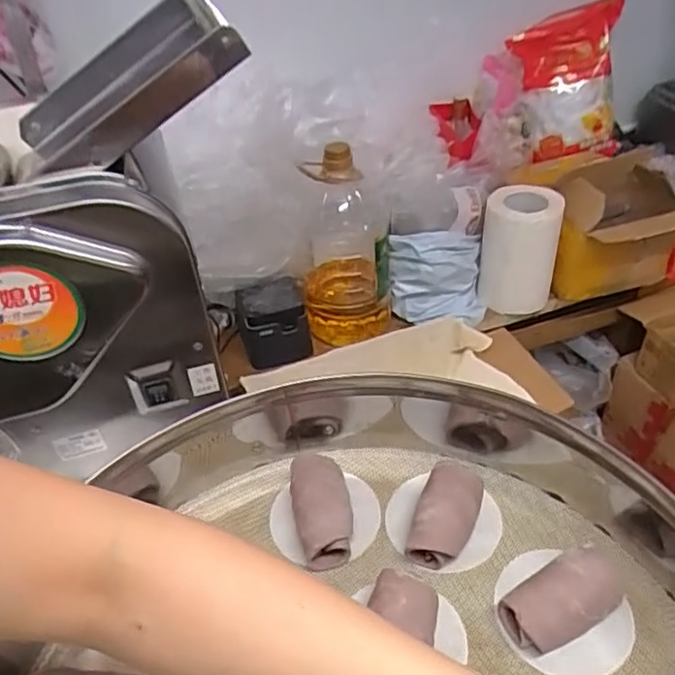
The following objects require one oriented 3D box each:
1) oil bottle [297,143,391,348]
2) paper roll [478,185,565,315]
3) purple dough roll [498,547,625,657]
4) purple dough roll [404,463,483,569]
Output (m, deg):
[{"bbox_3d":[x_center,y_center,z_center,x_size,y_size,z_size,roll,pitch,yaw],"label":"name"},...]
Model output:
[{"bbox_3d":[0.007,-0.143,1.069,0.151,0.358,0.143,-3,39,4],"label":"oil bottle"},{"bbox_3d":[0.344,-0.158,1.141,0.129,0.225,0.128,10,42,19],"label":"paper roll"},{"bbox_3d":[0.165,0.192,0.443,0.087,0.034,0.041,-20,41,-17],"label":"purple dough roll"},{"bbox_3d":[0.092,0.146,0.509,0.049,0.041,0.087,13,43,22],"label":"purple dough roll"}]

